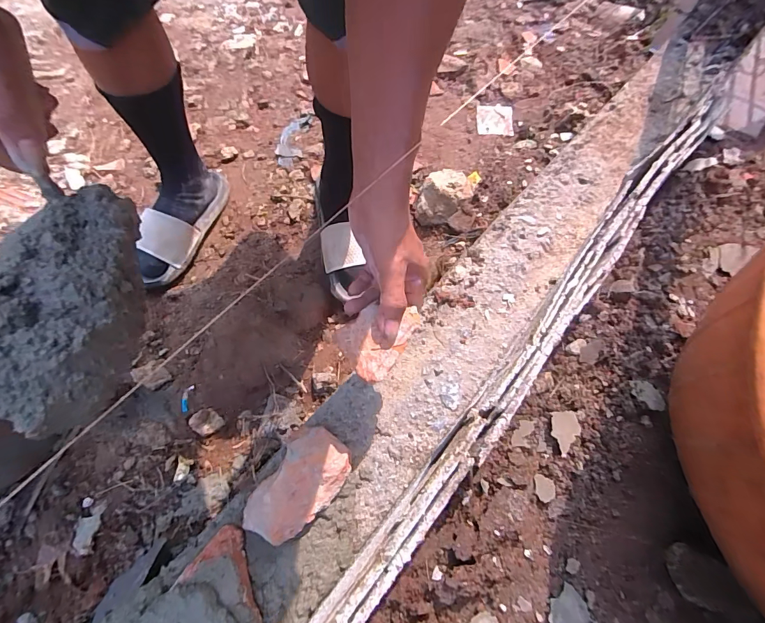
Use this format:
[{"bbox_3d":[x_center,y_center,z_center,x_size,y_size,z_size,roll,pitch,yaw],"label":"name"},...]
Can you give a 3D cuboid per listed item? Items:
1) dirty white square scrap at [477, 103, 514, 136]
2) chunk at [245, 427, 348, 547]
[{"bbox_3d":[0.242,-0.414,0.832,0.077,0.012,0.083,4,66,1],"label":"dirty white square scrap"},{"bbox_3d":[-0.081,0.169,0.378,0.069,0.053,0.105,31,70,12],"label":"chunk"}]

